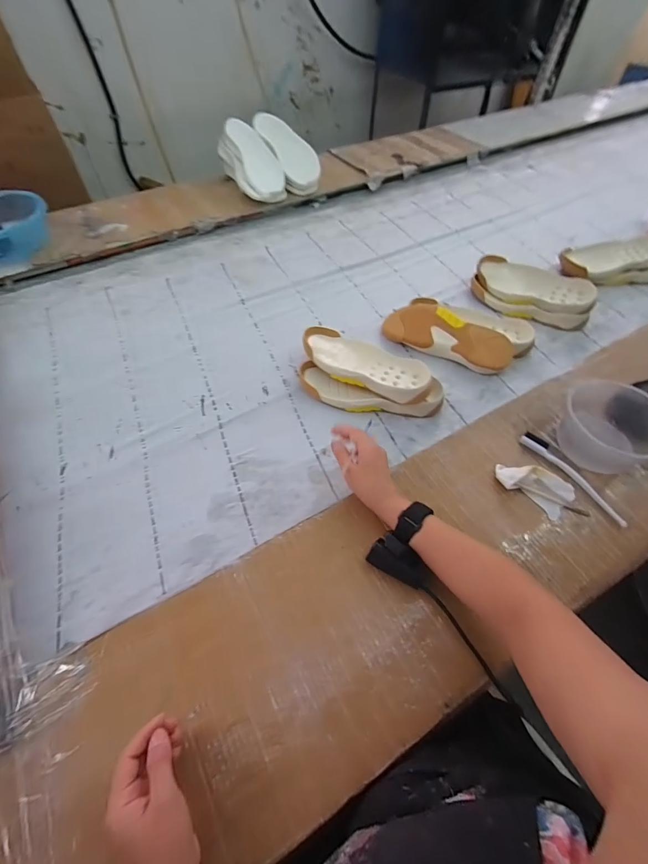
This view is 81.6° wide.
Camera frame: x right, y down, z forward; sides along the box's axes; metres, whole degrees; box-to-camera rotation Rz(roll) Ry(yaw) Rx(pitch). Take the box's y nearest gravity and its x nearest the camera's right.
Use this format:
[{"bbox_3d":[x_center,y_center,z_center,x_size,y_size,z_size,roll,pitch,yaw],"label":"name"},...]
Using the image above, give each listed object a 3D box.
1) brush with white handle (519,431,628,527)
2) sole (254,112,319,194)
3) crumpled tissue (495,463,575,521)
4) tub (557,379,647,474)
[{"bbox_3d":[0.365,0.061,0.549,0.028,0.013,0.172,-30,59,-22],"label":"brush with white handle"},{"bbox_3d":[-0.112,-0.835,1.097,0.109,0.059,0.293,-30,86,-22],"label":"sole"},{"bbox_3d":[0.293,0.071,0.523,0.098,0.027,0.052,33,59,22],"label":"crumpled tissue"},{"bbox_3d":[0.420,-0.004,0.553,0.143,0.087,0.135,1,56,-1],"label":"tub"}]

